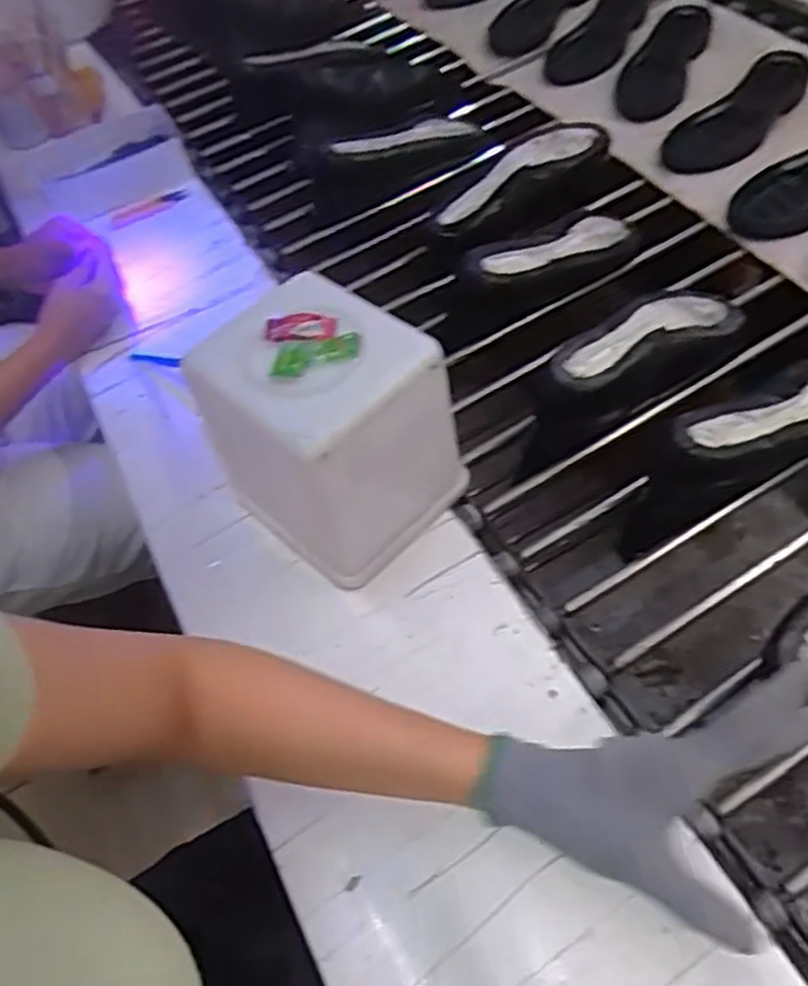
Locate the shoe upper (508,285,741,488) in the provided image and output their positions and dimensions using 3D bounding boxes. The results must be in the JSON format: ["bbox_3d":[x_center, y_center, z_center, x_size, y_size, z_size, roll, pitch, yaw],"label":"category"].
[{"bbox_3d":[0.193,-0.126,0.708,0.260,0.085,0.100,-28,54,-11],"label":"shoe upper"}]

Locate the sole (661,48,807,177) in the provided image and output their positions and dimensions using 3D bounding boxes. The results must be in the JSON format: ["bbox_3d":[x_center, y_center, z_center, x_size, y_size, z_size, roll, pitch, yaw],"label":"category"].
[{"bbox_3d":[0.427,-0.479,0.972,0.284,0.030,0.093,-40,57,-19],"label":"sole"}]

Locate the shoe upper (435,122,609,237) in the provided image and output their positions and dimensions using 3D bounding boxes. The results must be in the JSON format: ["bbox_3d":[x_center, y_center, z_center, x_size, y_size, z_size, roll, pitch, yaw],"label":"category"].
[{"bbox_3d":[0.133,-0.354,0.895,0.227,0.068,0.068,-33,55,-14],"label":"shoe upper"}]

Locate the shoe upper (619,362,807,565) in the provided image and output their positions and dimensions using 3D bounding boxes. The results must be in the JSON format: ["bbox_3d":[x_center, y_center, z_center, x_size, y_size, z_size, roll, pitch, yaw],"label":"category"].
[{"bbox_3d":[0.291,-0.050,0.635,0.276,0.085,0.074,-25,54,-8],"label":"shoe upper"}]

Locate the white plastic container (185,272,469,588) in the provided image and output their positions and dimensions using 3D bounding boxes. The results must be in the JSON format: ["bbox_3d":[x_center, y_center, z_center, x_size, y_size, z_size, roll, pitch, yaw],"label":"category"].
[{"bbox_3d":[-0.059,-0.049,0.590,0.156,0.155,0.135,34,66,30],"label":"white plastic container"}]

